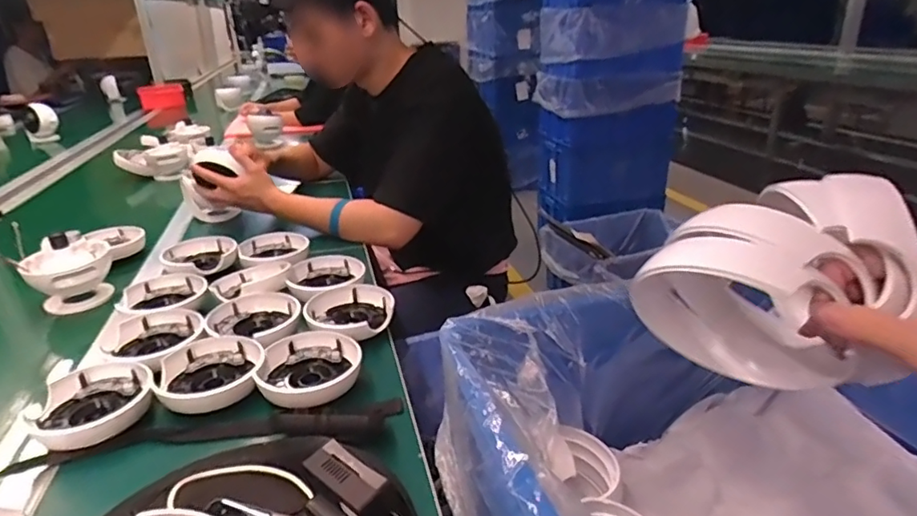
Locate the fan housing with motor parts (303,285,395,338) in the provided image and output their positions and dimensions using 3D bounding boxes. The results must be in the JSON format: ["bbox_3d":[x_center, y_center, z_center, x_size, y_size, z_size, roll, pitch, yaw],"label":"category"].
[{"bbox_3d":[-0.141,0.076,0.730,0.112,0.035,0.112,-3,25,1],"label":"fan housing with motor parts"}]

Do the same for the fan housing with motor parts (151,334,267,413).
[{"bbox_3d":[-0.283,0.131,0.628,0.110,0.031,0.094,-9,25,-14],"label":"fan housing with motor parts"}]

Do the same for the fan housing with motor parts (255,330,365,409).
[{"bbox_3d":[-0.175,0.130,0.627,0.111,0.035,0.111,-2,24,1],"label":"fan housing with motor parts"}]

